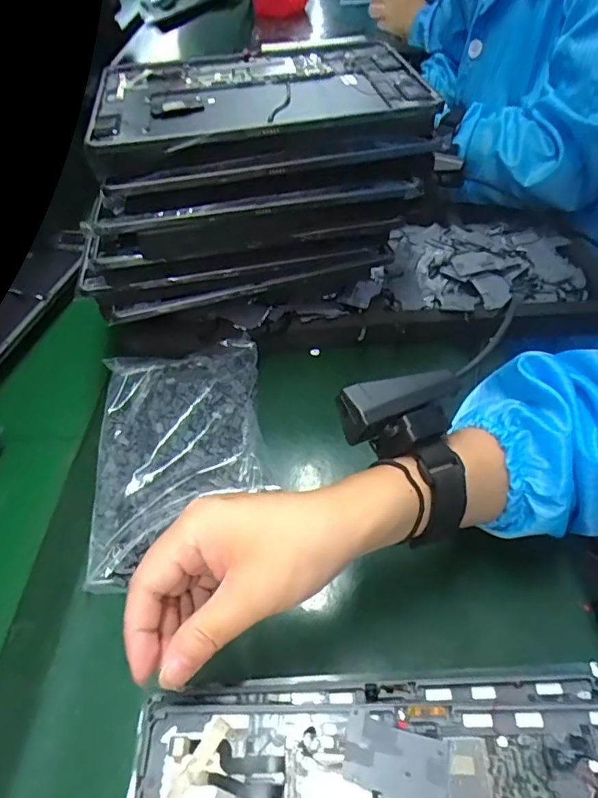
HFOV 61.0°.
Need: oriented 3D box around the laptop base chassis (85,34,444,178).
[{"bbox_3d":[-0.035,-0.243,0.409,0.248,0.024,0.185,-10,48,-2],"label":"laptop base chassis"}]

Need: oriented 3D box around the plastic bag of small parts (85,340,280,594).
[{"bbox_3d":[-0.099,0.037,0.421,0.135,0.020,0.213,-10,48,-2],"label":"plastic bag of small parts"}]

